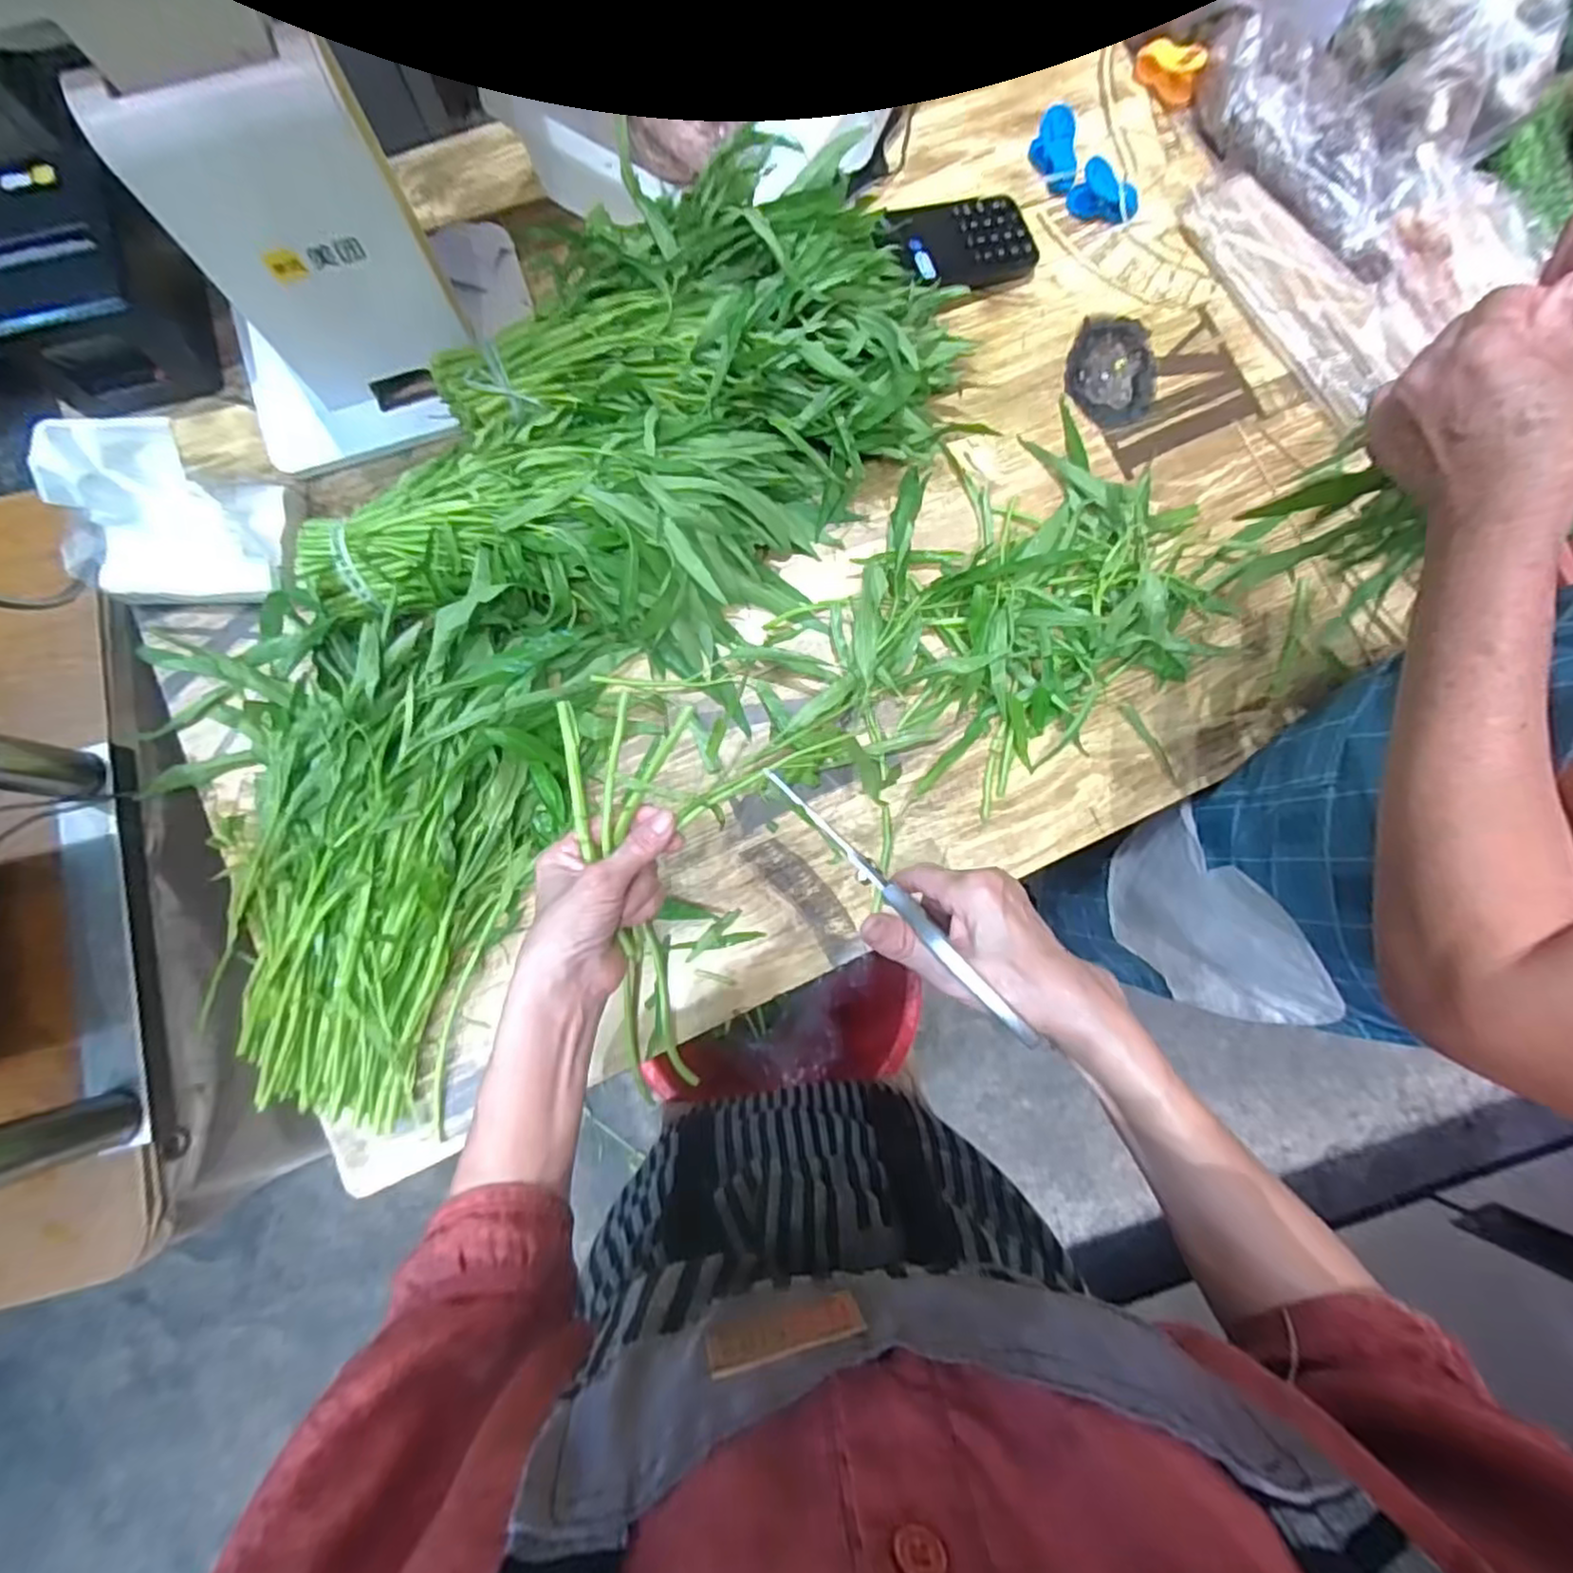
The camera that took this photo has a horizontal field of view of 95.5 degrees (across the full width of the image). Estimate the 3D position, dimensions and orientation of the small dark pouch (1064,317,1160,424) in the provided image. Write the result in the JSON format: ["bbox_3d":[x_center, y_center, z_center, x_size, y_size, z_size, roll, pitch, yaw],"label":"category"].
[{"bbox_3d":[0.285,-0.362,0.626,0.078,0.014,0.096,-2,81,-2],"label":"small dark pouch"}]

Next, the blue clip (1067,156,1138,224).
[{"bbox_3d":[0.279,-0.516,0.622,0.056,0.033,0.024,21,81,2],"label":"blue clip"}]

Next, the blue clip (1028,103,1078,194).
[{"bbox_3d":[0.237,-0.564,0.635,0.033,0.031,0.064,-4,81,-2],"label":"blue clip"}]

